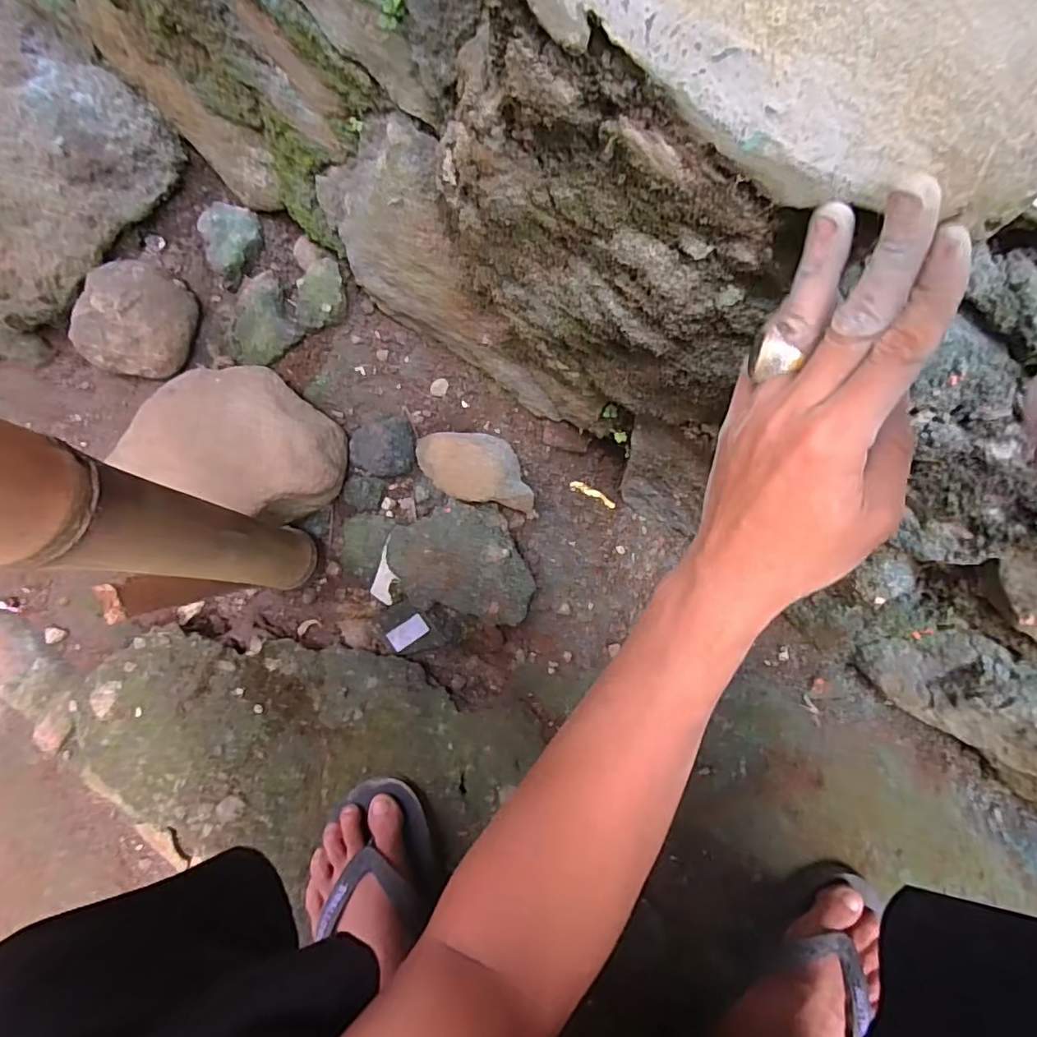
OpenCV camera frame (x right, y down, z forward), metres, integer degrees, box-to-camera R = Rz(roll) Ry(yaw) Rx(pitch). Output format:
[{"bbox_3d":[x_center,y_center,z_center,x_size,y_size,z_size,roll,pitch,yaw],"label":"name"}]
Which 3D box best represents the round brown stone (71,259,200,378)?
[{"bbox_3d":[-0.441,-0.230,0.649,0.106,0.068,0.133,34,79,7],"label":"round brown stone"}]

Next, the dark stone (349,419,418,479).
[{"bbox_3d":[-0.150,-0.078,0.617,0.072,0.043,0.068,0,77,-1],"label":"dark stone"}]

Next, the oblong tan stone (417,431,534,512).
[{"bbox_3d":[-0.049,-0.051,0.589,0.132,0.078,0.084,8,77,1],"label":"oblong tan stone"}]

